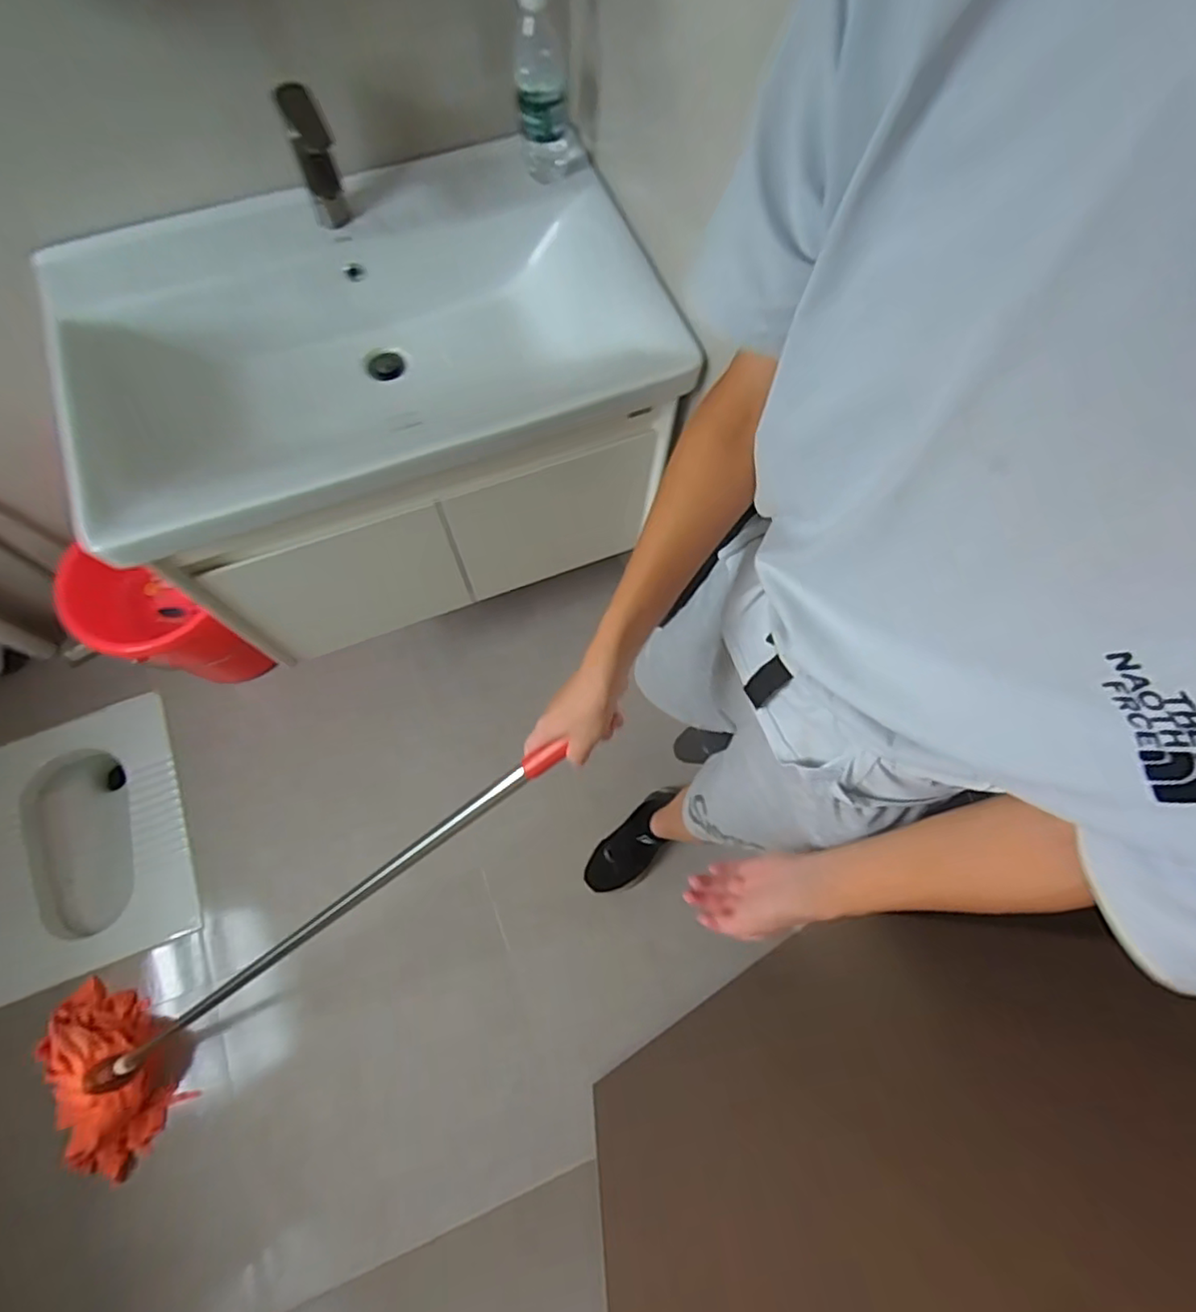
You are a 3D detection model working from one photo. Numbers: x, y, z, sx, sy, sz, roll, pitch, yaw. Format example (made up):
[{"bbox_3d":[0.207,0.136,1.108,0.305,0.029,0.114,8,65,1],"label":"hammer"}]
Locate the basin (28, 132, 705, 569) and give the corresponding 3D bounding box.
[{"bbox_3d":[-0.297,-0.428,0.887,0.785,0.191,0.459,-21,67,-9],"label":"basin"}]

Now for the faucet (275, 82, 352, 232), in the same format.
[{"bbox_3d":[-0.347,-0.602,0.798,0.049,0.150,0.154,-19,67,-8],"label":"faucet"}]

